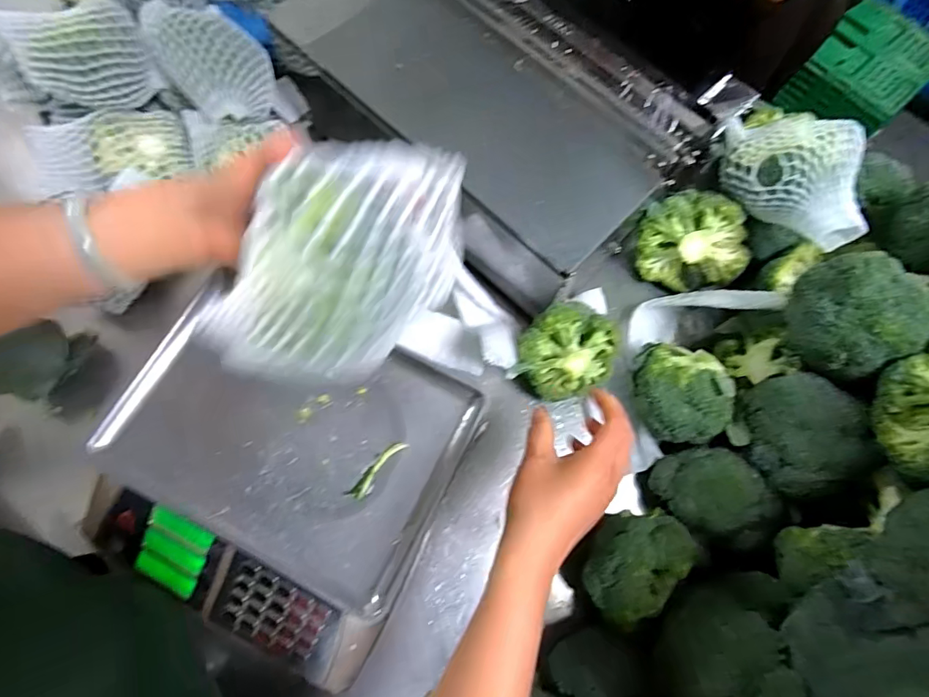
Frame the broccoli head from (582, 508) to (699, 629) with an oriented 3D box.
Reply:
[{"bbox_3d":[0.173,0.219,0.495,0.076,0.066,0.123,36,78,8],"label":"broccoli head"}]

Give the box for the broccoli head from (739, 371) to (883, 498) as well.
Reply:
[{"bbox_3d":[0.341,0.087,0.492,0.092,0.070,0.120,-10,76,-3],"label":"broccoli head"}]

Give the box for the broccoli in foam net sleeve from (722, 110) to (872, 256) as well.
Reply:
[{"bbox_3d":[0.376,-0.197,0.544,0.102,0.079,0.179,-35,79,-9],"label":"broccoli in foam net sleeve"}]

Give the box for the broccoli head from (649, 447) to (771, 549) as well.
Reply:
[{"bbox_3d":[0.271,0.157,0.530,0.105,0.073,0.090,27,77,6],"label":"broccoli head"}]

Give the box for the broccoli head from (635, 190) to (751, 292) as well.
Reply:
[{"bbox_3d":[0.292,-0.136,0.625,0.135,0.072,0.126,5,114,14],"label":"broccoli head"}]

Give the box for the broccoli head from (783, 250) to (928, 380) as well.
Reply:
[{"bbox_3d":[0.371,-0.034,0.459,0.093,0.080,0.103,-27,78,-7],"label":"broccoli head"}]

